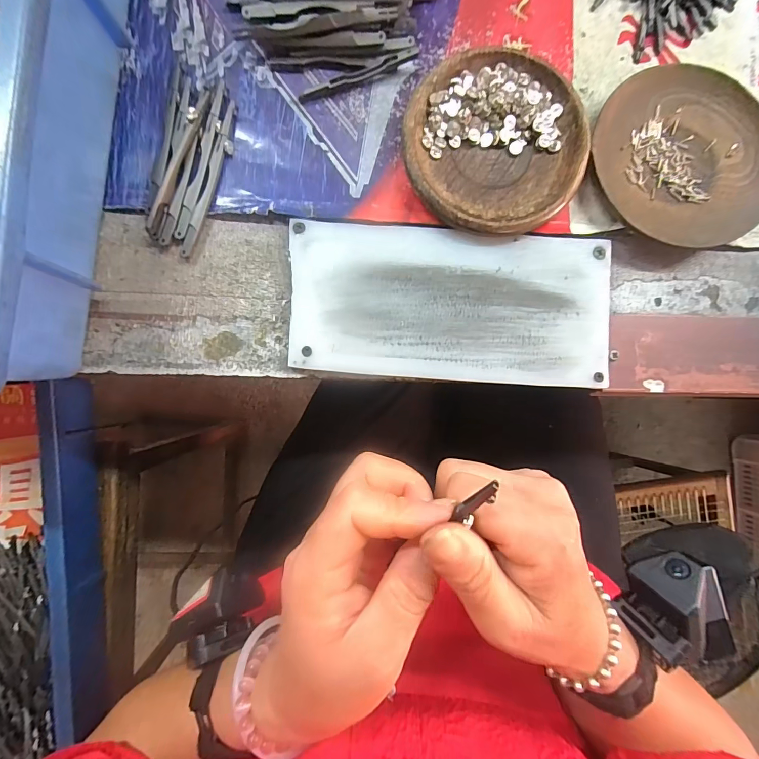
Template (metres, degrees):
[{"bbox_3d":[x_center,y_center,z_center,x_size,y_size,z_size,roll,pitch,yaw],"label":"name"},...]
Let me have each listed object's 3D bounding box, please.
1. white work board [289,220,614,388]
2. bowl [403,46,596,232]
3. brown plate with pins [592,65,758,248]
[{"bbox_3d":[0.045,-0.046,0.237,0.195,0.008,0.093,3,87,-2],"label":"white work board"},{"bbox_3d":[0.071,-0.145,0.236,0.109,0.014,0.111,0,87,-2],"label":"bowl"},{"bbox_3d":[0.193,-0.139,0.243,0.113,0.015,0.111,0,87,-2],"label":"brown plate with pins"}]

